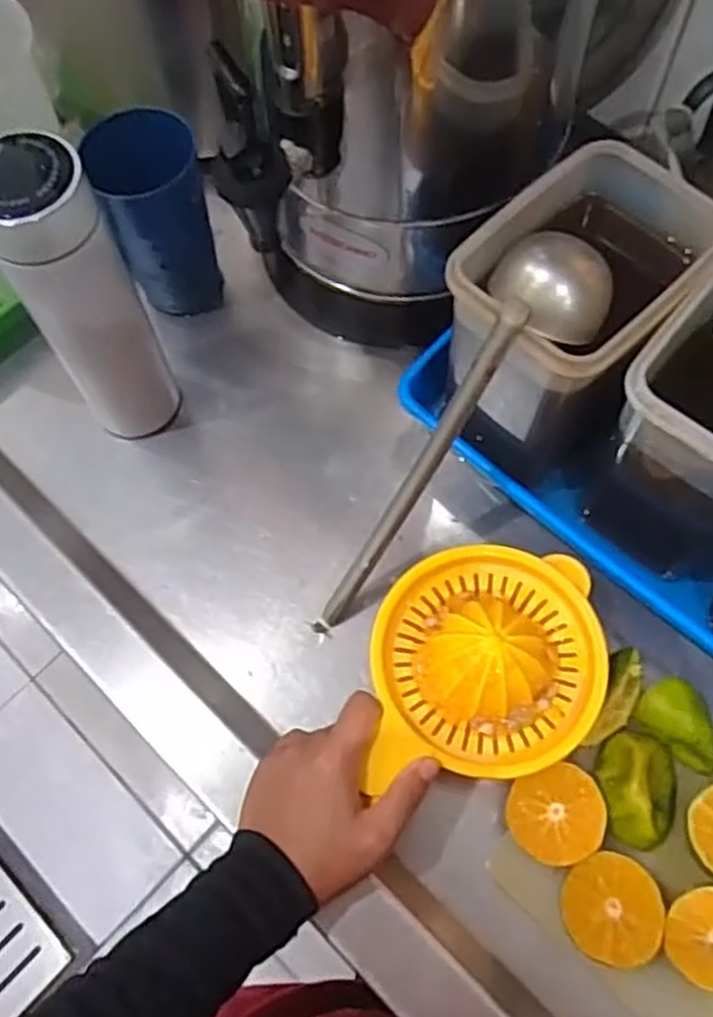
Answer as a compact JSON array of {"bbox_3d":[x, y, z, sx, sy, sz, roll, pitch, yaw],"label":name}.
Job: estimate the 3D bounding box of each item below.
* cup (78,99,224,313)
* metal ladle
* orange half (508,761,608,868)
[{"bbox_3d":[-0.140,-0.210,0.577,0.068,0.139,0.068,-1,67,2],"label":"cup"},{"bbox_3d":[0.050,-0.028,0.468,0.054,0.274,0.036,41,32,17],"label":"metal ladle"},{"bbox_3d":[0.115,0.180,0.465,0.052,0.037,0.050,-1,67,2],"label":"orange half"}]

